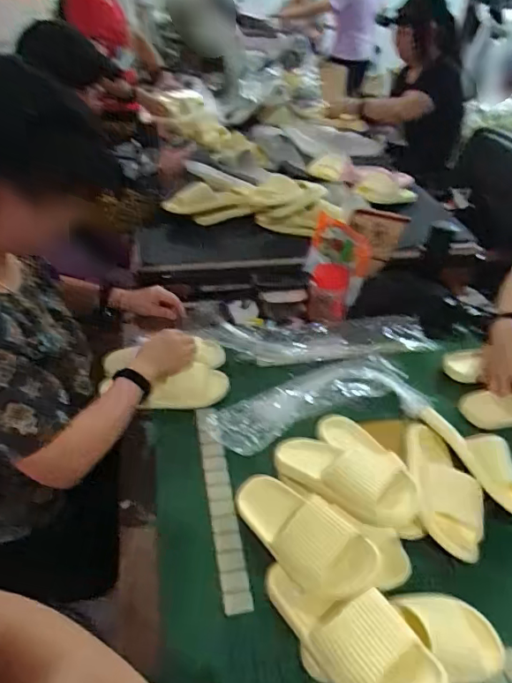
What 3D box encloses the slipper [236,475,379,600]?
[{"bbox_3d":[0.059,0.276,0.724,0.090,0.057,0.256,-26,29,-31],"label":"slipper"}]

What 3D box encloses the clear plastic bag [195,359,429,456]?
[{"bbox_3d":[0.117,0.120,0.992,0.446,0.031,0.163,-10,40,-17],"label":"clear plastic bag"}]

